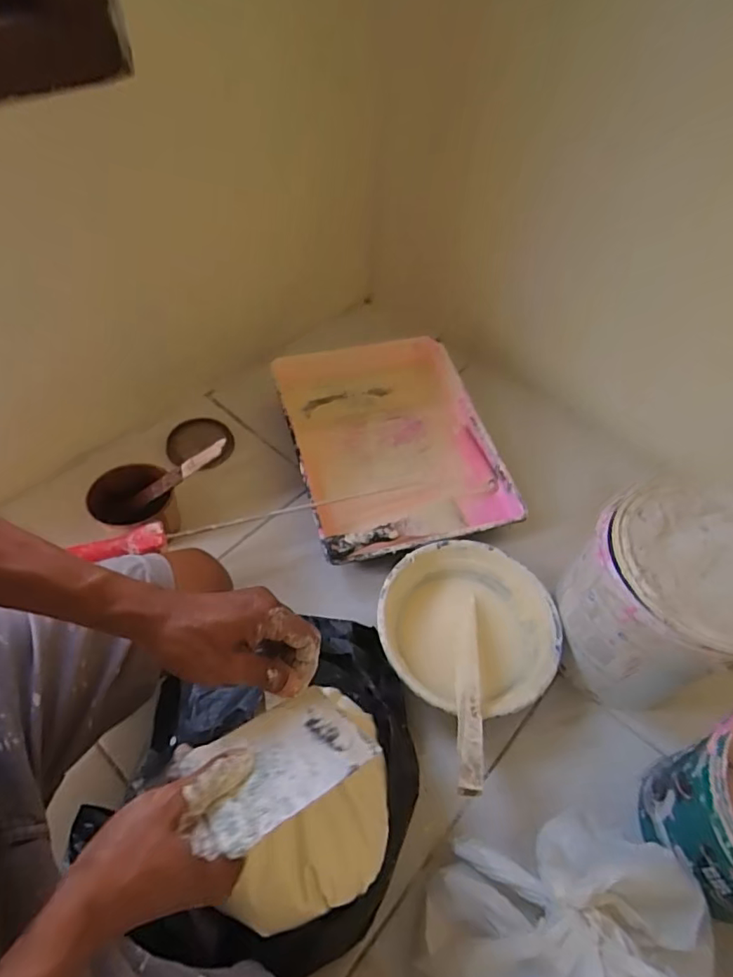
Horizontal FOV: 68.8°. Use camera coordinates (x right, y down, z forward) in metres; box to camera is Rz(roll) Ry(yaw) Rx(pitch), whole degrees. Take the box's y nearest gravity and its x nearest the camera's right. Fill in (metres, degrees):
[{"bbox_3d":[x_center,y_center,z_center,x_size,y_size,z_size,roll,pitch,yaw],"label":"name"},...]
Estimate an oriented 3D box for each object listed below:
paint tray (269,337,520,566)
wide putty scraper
[{"bbox_3d":[0.034,-0.070,0.802,0.284,0.074,0.371,-12,54,-13],"label":"paint tray"},{"bbox_3d":[-0.057,0.174,0.343,0.110,0.005,0.081,-17,28,-31],"label":"wide putty scraper"}]

